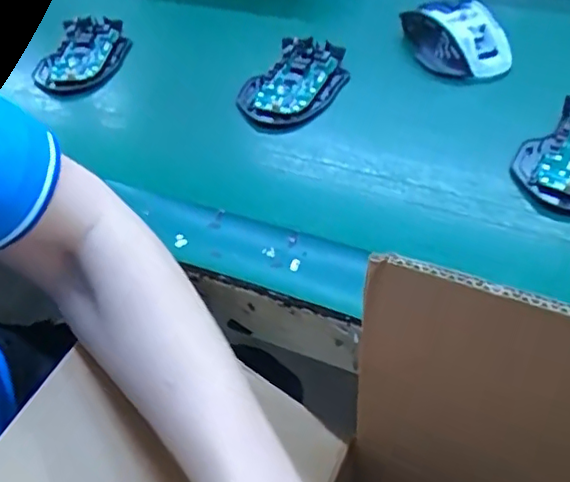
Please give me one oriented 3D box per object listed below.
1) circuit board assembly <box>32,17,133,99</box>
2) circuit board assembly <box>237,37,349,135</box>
[{"bbox_3d":[-0.193,-0.176,0.568,0.070,0.020,0.125,3,45,9],"label":"circuit board assembly"},{"bbox_3d":[0.006,-0.135,0.511,0.075,0.020,0.140,19,50,23],"label":"circuit board assembly"}]

